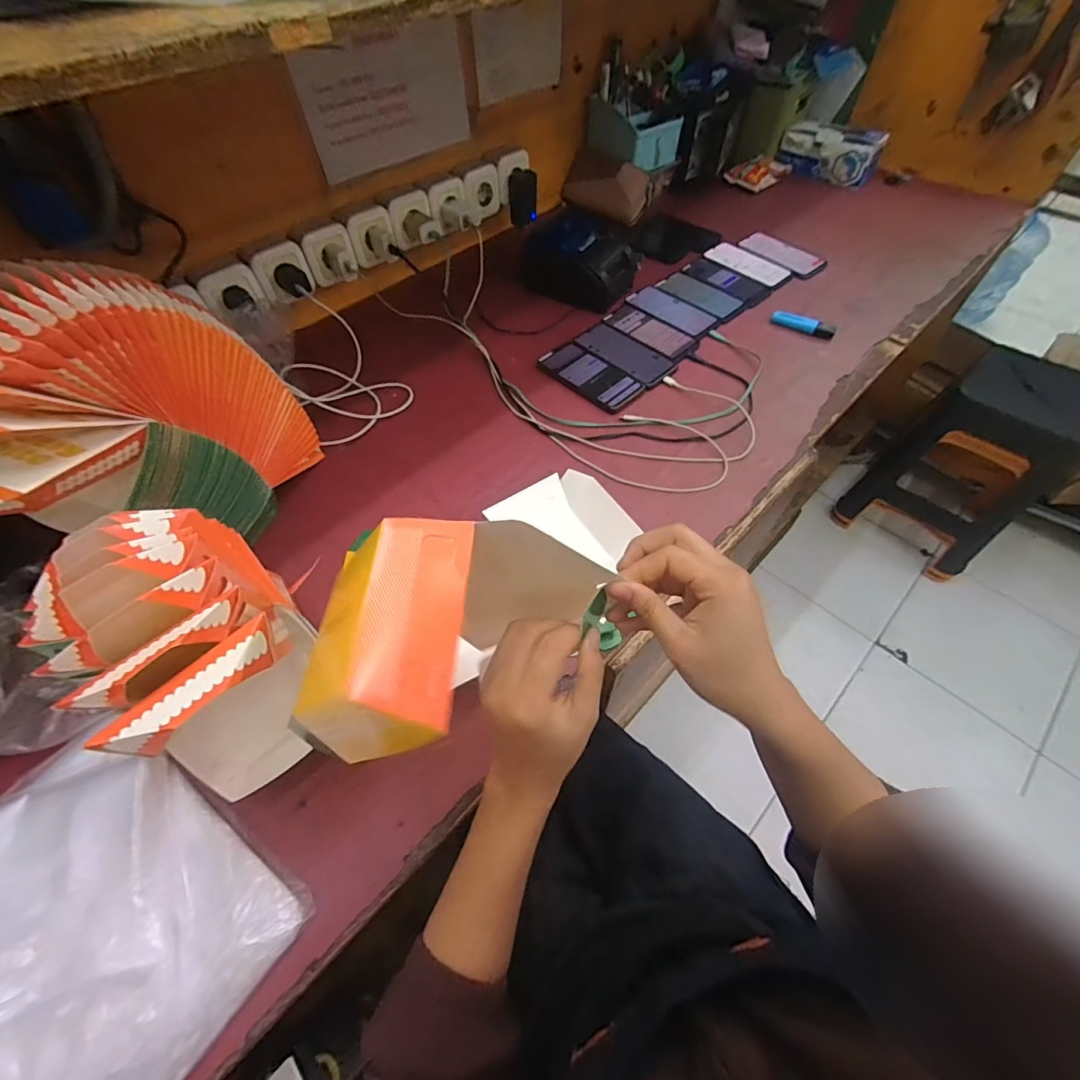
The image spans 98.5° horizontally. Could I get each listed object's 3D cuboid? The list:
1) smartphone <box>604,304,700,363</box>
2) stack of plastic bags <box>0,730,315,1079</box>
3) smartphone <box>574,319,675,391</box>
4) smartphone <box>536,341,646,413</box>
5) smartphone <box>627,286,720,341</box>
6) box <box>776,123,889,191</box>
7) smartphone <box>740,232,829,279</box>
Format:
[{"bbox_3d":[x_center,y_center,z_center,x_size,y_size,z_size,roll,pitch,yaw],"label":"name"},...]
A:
[{"bbox_3d":[0.190,-0.358,0.800,0.079,0.006,0.167,-37,63,-21],"label":"smartphone"},{"bbox_3d":[-0.394,0.342,0.348,0.285,0.046,0.318,30,62,19],"label":"stack of plastic bags"},{"bbox_3d":[0.140,-0.309,0.767,0.078,0.009,0.166,-39,64,-21],"label":"smartphone"},{"bbox_3d":[0.081,-0.262,0.738,0.081,0.013,0.161,-39,64,-21],"label":"smartphone"},{"bbox_3d":[0.235,-0.408,0.832,0.076,0.006,0.163,-38,63,-21],"label":"smartphone"},{"bbox_3d":[0.660,-0.897,1.072,0.216,0.085,0.045,28,62,18],"label":"box"},{"bbox_3d":[0.476,-0.574,0.922,0.072,0.012,0.175,-30,61,-17],"label":"smartphone"}]

